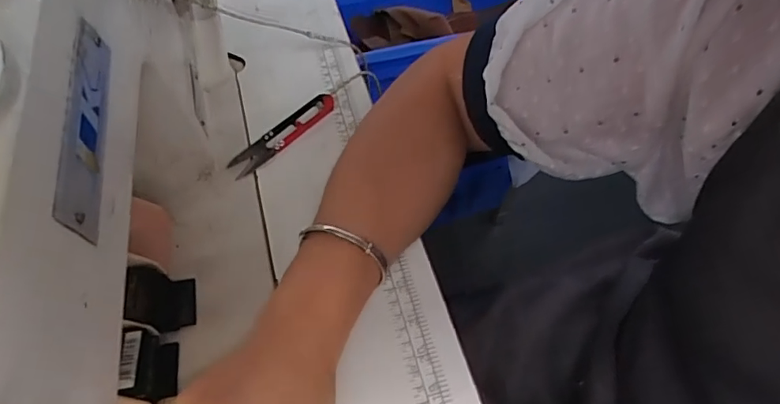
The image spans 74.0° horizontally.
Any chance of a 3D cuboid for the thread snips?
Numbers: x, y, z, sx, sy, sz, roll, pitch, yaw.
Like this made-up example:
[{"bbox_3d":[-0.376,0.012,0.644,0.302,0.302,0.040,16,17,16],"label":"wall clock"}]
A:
[{"bbox_3d":[-0.091,-0.060,0.442,0.105,0.011,0.025,-38,65,-21],"label":"thread snips"}]

